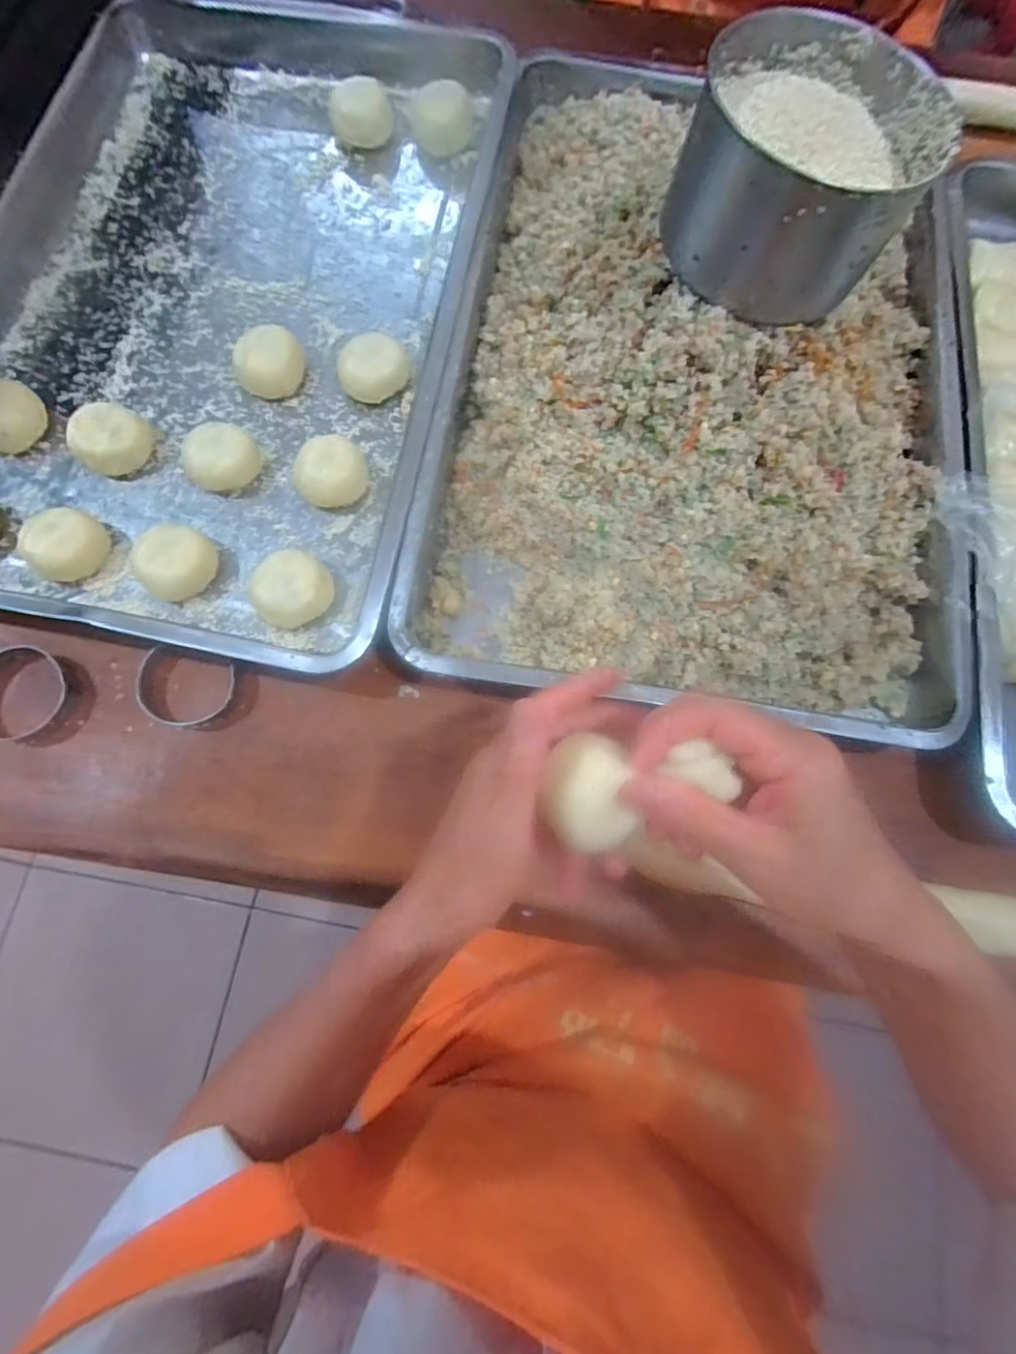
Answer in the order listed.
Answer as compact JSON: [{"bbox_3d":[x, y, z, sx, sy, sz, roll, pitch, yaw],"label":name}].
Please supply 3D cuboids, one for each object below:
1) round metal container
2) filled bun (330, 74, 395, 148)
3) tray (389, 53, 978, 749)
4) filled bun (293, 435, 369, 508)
[{"bbox_3d":[0.172,-0.302,0.337,0.133,0.085,0.131,0,77,-1],"label":"round metal container"},{"bbox_3d":[-0.136,-0.526,0.515,0.054,0.030,0.049,-12,77,-4],"label":"filled bun"},{"bbox_3d":[0.156,-0.258,0.422,0.395,0.108,0.579,10,77,1],"label":"tray"},{"bbox_3d":[-0.134,-0.155,0.419,0.052,0.024,0.045,-23,79,-7],"label":"filled bun"}]

